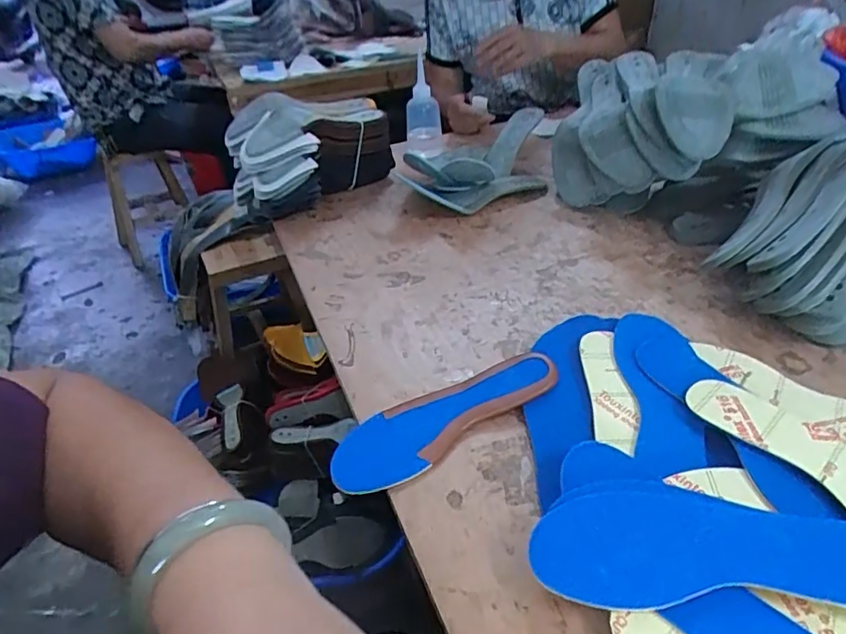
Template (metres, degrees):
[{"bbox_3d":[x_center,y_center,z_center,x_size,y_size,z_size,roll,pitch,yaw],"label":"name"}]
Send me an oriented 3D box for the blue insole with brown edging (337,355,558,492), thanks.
[{"bbox_3d":[0.020,0.085,0.479,0.212,0.022,0.071,-21,40,-20],"label":"blue insole with brown edging"}]

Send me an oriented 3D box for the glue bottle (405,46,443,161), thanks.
[{"bbox_3d":[-0.004,-0.350,0.928,0.060,0.221,0.050,-2,69,4],"label":"glue bottle"}]

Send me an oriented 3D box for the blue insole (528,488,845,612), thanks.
[{"bbox_3d":[0.180,0.142,0.347,0.215,0.010,0.073,-2,45,6],"label":"blue insole"}]

